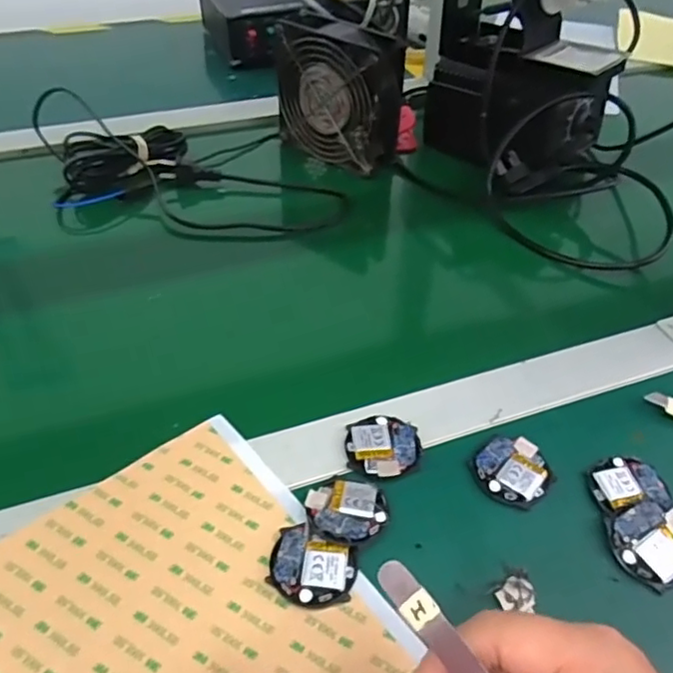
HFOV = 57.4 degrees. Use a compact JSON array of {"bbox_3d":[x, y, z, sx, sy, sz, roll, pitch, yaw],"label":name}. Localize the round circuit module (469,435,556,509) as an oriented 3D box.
[{"bbox_3d":[0.100,0.076,0.353,0.045,0.005,0.042,1,45,-1],"label":"round circuit module"}]

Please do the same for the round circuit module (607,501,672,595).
[{"bbox_3d":[0.167,0.107,0.322,0.044,0.007,0.044,-1,59,2],"label":"round circuit module"}]

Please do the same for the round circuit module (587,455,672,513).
[{"bbox_3d":[0.165,0.082,0.347,0.041,0.009,0.036,-6,46,-7],"label":"round circuit module"}]

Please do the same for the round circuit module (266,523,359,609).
[{"bbox_3d":[-0.013,0.116,0.307,0.043,0.009,0.035,21,48,18],"label":"round circuit module"}]

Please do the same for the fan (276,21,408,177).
[{"bbox_3d":[0.001,-0.231,0.587,0.117,0.112,0.048,31,52,26],"label":"fan"}]

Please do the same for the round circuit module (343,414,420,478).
[{"bbox_3d":[0.027,0.063,0.360,0.043,0.004,0.041,1,45,-1],"label":"round circuit module"}]

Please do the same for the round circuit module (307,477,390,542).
[{"bbox_3d":[0.006,0.092,0.327,0.042,0.009,0.039,1,45,-1],"label":"round circuit module"}]

